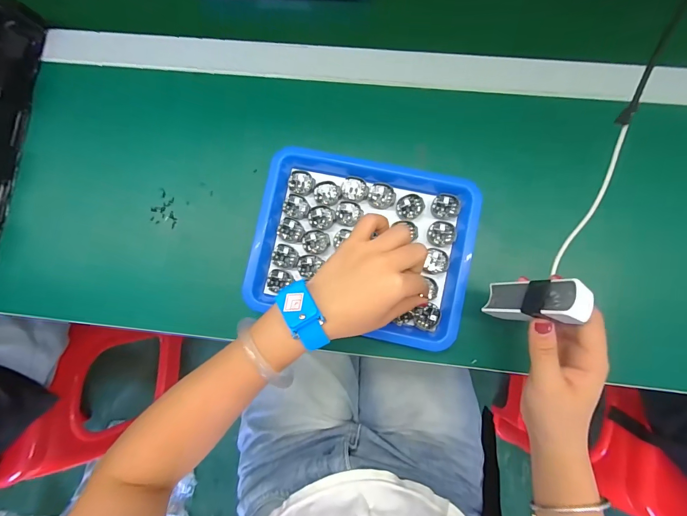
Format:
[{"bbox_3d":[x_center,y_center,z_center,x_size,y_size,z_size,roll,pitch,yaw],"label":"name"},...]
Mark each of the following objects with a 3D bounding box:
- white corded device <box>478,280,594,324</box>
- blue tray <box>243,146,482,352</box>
[{"bbox_3d":[0.150,0.035,0.272,0.023,0.081,0.031,24,77,-14],"label":"white corded device"},{"bbox_3d":[0.020,-0.016,0.361,0.216,0.025,0.181,12,87,6],"label":"blue tray"}]

